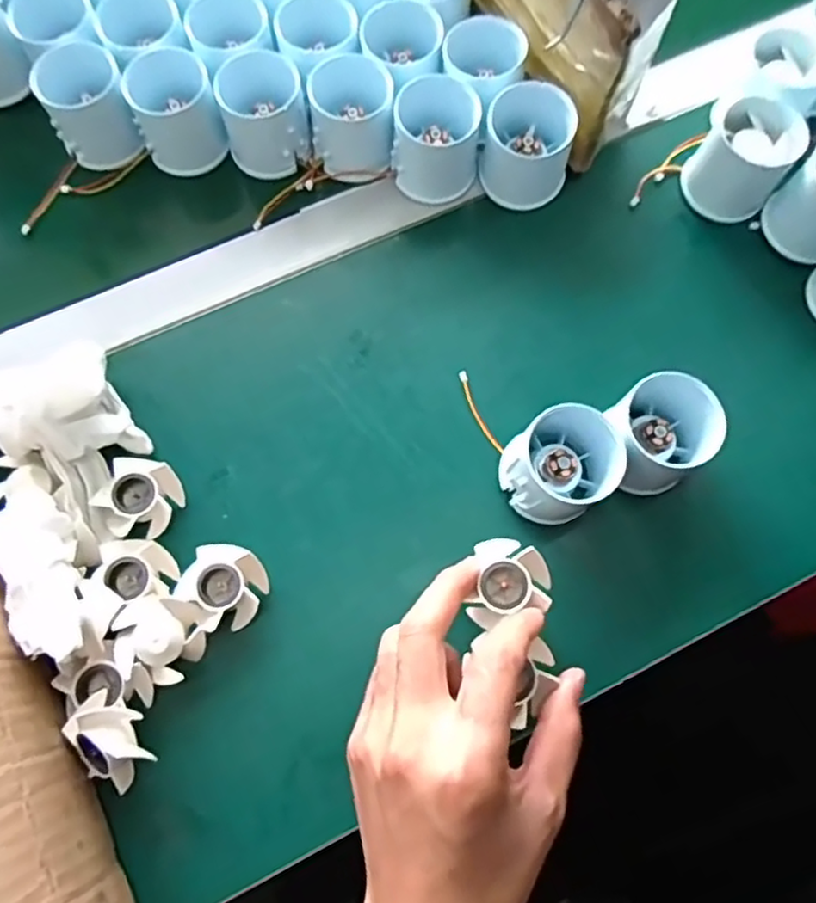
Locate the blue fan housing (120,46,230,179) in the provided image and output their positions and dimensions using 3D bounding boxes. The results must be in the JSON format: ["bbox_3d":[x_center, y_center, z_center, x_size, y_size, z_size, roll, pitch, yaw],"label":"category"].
[{"bbox_3d":[-0.147,-0.215,0.430,0.052,0.050,0.052,-17,72,-6],"label":"blue fan housing"}]

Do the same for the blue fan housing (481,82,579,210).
[{"bbox_3d":[0.074,-0.189,0.419,0.053,0.058,0.049,0,71,0],"label":"blue fan housing"}]

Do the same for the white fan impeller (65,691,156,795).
[{"bbox_3d":[-0.142,0.139,0.322,0.042,0.031,0.034,39,76,12],"label":"white fan impeller"}]

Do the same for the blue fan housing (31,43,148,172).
[{"bbox_3d":[-0.202,-0.218,0.430,0.053,0.052,0.057,-23,73,-7],"label":"blue fan housing"}]

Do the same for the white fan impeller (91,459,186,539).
[{"bbox_3d":[-0.146,0.026,0.367,0.038,0.020,0.042,19,72,7],"label":"white fan impeller"}]

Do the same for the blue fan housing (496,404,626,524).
[{"bbox_3d":[0.080,0.007,0.360,0.054,0.053,0.048,-5,71,-2],"label":"blue fan housing"}]

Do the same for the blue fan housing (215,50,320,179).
[{"bbox_3d":[-0.090,-0.213,0.429,0.051,0.050,0.053,0,71,0],"label":"blue fan housing"}]

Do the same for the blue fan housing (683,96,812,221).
[{"bbox_3d":[0.205,-0.178,0.420,0.054,0.053,0.057,39,76,12],"label":"blue fan housing"}]

